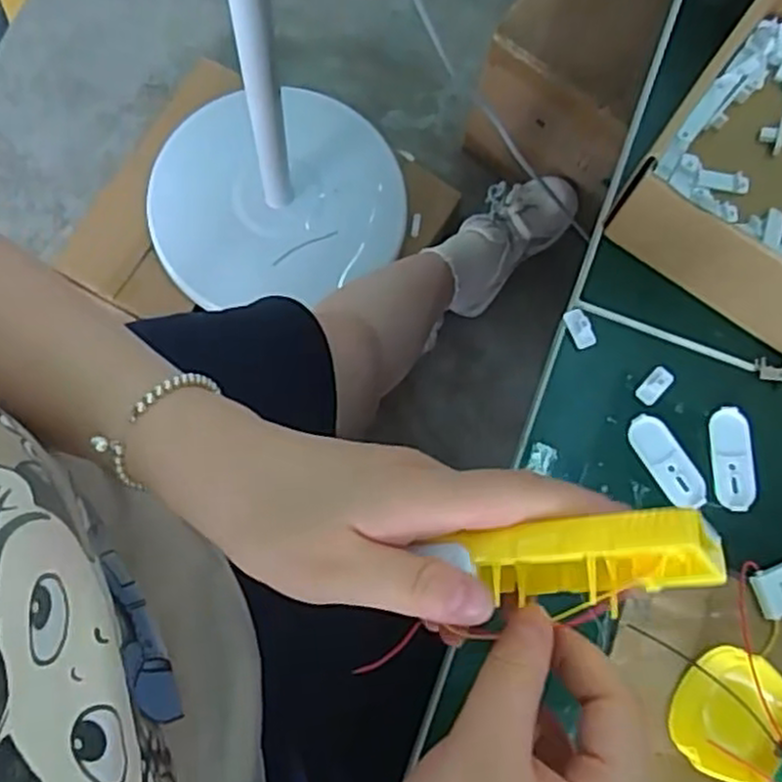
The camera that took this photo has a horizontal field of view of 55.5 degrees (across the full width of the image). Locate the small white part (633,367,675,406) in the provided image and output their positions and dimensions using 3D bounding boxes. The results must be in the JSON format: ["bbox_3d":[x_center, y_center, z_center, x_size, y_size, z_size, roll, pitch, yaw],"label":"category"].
[{"bbox_3d":[0.132,-0.003,0.371,0.011,0.005,0.020,42,77,9],"label":"small white part"}]

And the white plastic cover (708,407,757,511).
[{"bbox_3d":[0.166,0.033,0.362,0.020,0.004,0.049,0,75,-2],"label":"white plastic cover"}]

